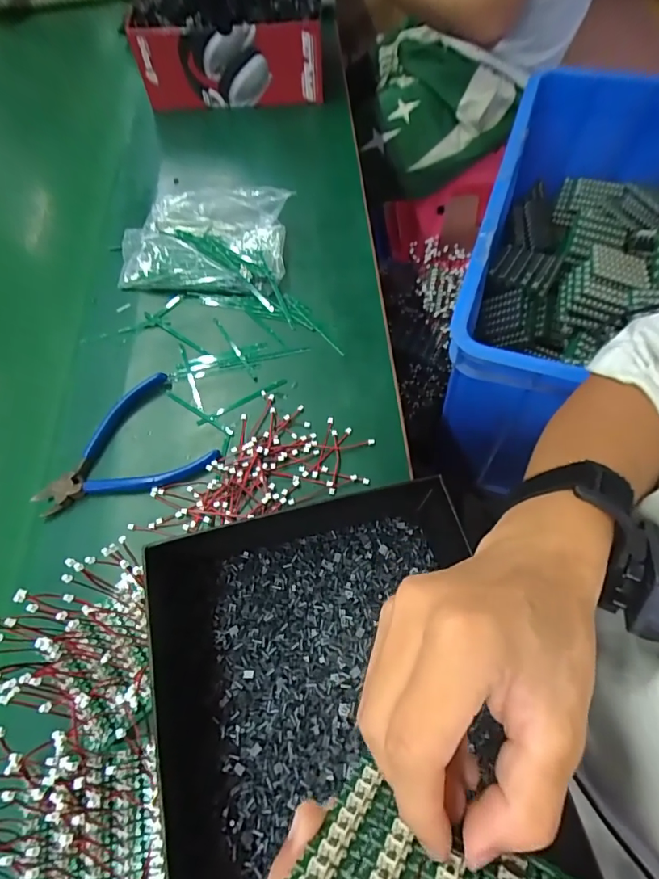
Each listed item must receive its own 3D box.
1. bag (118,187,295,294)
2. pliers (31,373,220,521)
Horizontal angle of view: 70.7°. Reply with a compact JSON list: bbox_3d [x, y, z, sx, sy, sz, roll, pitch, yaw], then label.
[{"bbox_3d":[-0.130,-0.222,0.496,0.173,0.037,0.144,4,63,6],"label":"bag"},{"bbox_3d":[-0.174,0.000,0.395,0.142,0.014,0.104,-17,62,-5],"label":"pliers"}]

